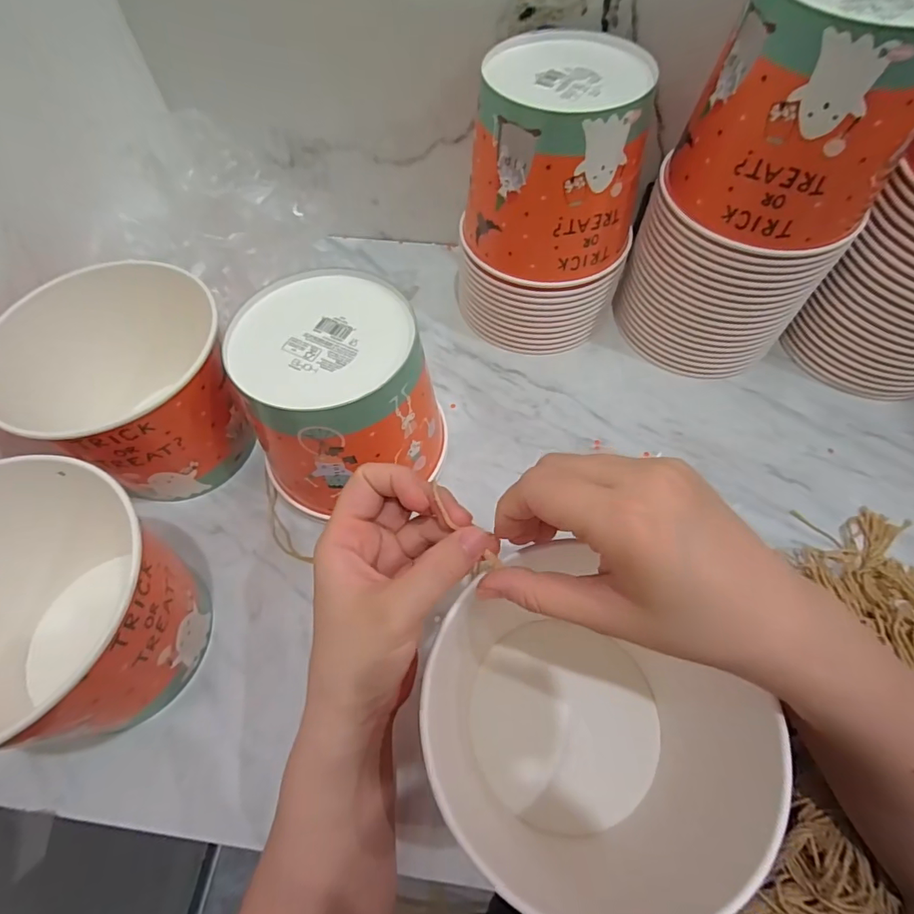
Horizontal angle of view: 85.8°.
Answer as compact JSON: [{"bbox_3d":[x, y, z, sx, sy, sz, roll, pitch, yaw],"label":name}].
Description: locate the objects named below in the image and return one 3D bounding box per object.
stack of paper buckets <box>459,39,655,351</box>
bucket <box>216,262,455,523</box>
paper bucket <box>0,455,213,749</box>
[{"bbox_3d":[0.088,-0.219,0.452,0.147,0.222,0.128,14,61,9],"label":"stack of paper buckets"},{"bbox_3d":[-0.087,-0.043,0.395,0.131,0.144,0.135,0,60,1],"label":"bucket"},{"bbox_3d":[-0.253,0.099,0.322,0.165,0.134,0.138,32,65,18],"label":"paper bucket"}]

